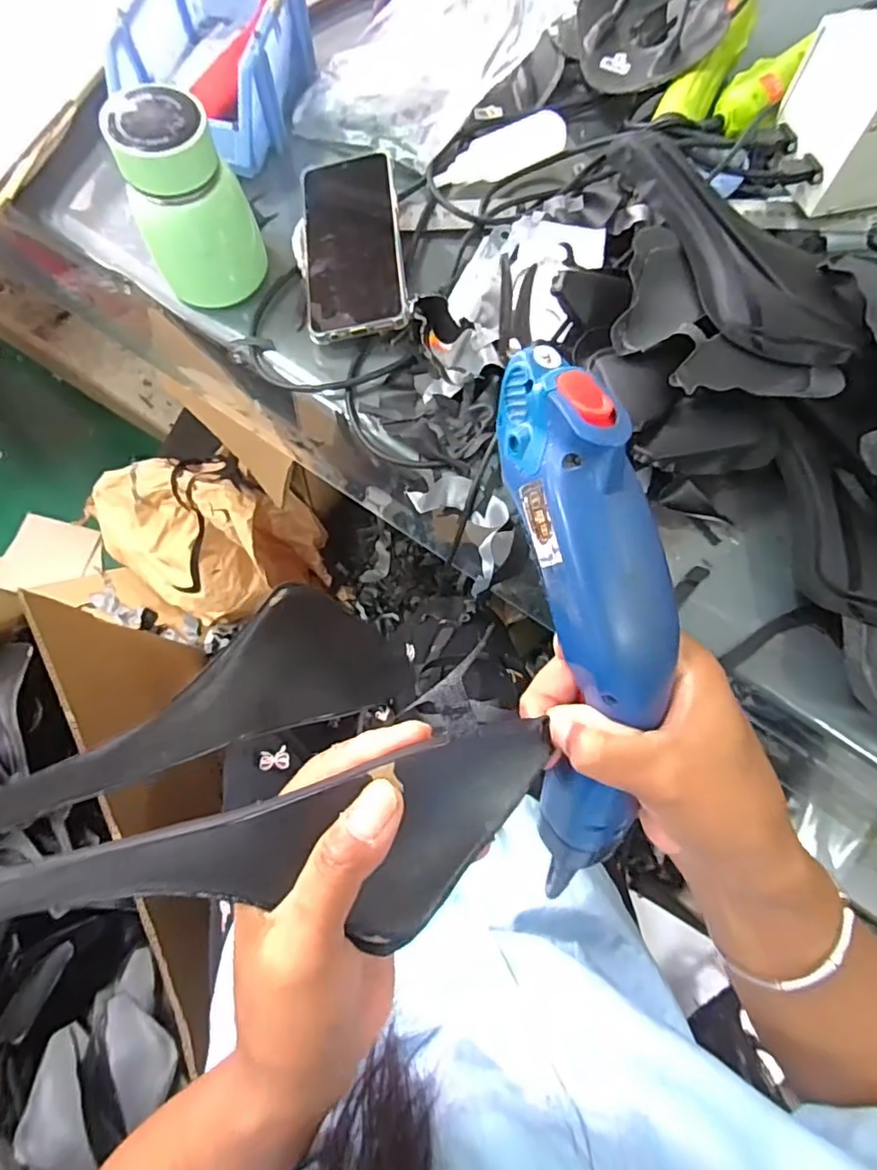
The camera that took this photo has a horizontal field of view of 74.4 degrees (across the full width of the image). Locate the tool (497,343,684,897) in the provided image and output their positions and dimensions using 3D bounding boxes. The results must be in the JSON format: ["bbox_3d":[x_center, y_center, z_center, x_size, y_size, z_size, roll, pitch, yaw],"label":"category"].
[{"bbox_3d":[0.061,0.029,0.223,0.048,0.045,0.223,-11,110,-4],"label":"tool"}]

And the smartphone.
[{"bbox_3d":[-0.068,-0.270,0.450,0.076,0.014,0.168,-9,74,9],"label":"smartphone"}]

